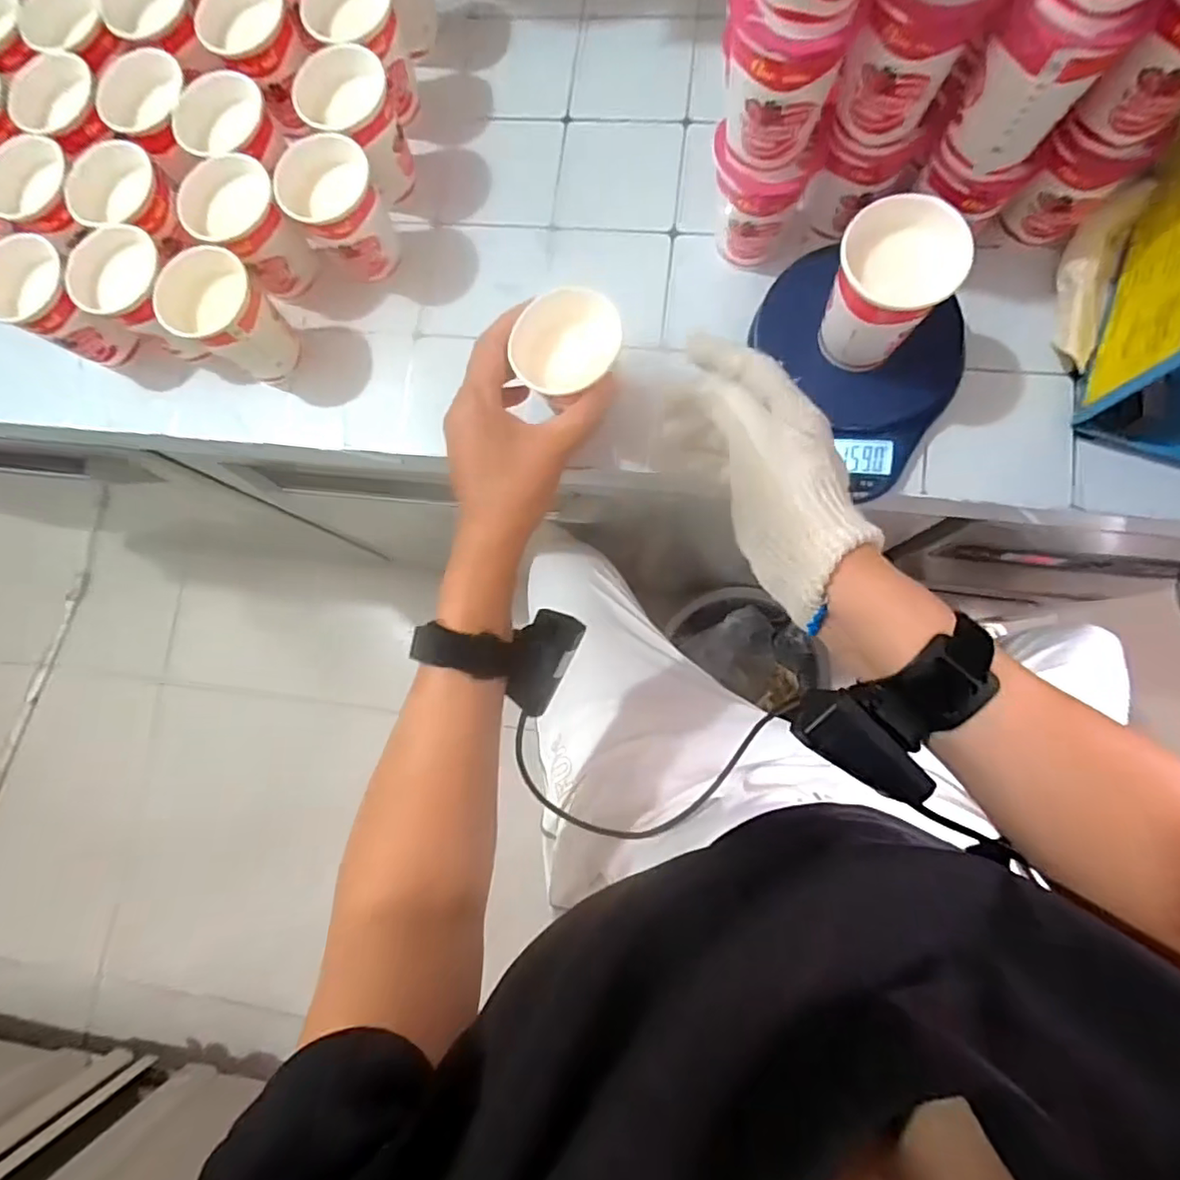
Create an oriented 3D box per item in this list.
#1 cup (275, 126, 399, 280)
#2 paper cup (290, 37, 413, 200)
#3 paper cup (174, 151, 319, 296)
[{"bbox_3d":[-0.184,-0.282,0.460,0.066,0.074,0.067,-36,80,0],"label":"cup"},{"bbox_3d":[-0.172,-0.347,0.464,0.070,0.076,0.073,24,85,8],"label":"paper cup"},{"bbox_3d":[-0.253,-0.271,0.464,0.067,0.074,0.069,-41,80,-1],"label":"paper cup"}]

